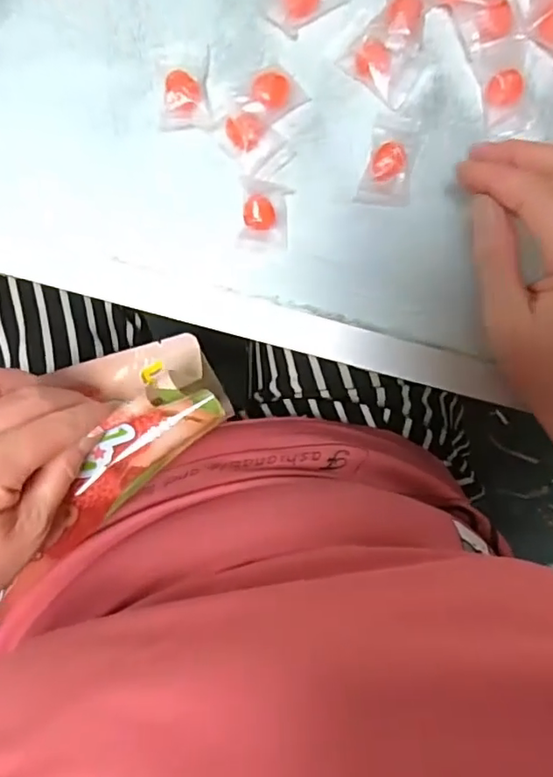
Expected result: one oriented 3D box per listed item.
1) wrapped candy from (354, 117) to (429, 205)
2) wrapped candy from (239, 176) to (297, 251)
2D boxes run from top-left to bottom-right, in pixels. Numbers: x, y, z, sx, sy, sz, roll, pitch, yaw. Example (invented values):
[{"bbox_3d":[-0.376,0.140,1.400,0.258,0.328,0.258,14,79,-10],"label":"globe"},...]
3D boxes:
[{"bbox_3d":[0.071,-0.138,0.349,0.032,0.012,0.052,13,94,-3],"label":"wrapped candy"},{"bbox_3d":[-0.007,-0.106,0.349,0.031,0.014,0.041,4,94,-2],"label":"wrapped candy"}]

